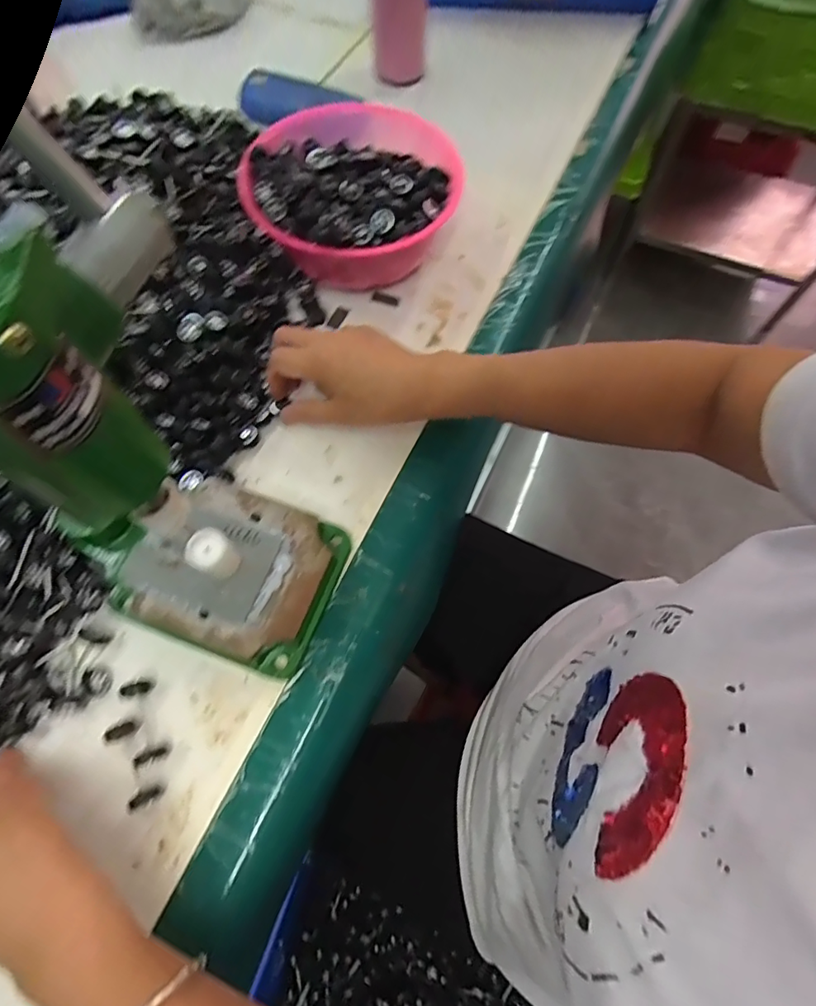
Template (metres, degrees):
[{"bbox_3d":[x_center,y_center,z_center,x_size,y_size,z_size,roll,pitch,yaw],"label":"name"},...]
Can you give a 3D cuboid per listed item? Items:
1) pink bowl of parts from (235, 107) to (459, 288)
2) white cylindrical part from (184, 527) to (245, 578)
[{"bbox_3d":[-0.051,-0.285,0.484,0.187,0.091,0.202,0,66,-1],"label":"pink bowl of parts"},{"bbox_3d":[-0.126,0.035,0.334,0.028,0.031,0.026,0,66,-1],"label":"white cylindrical part"}]

